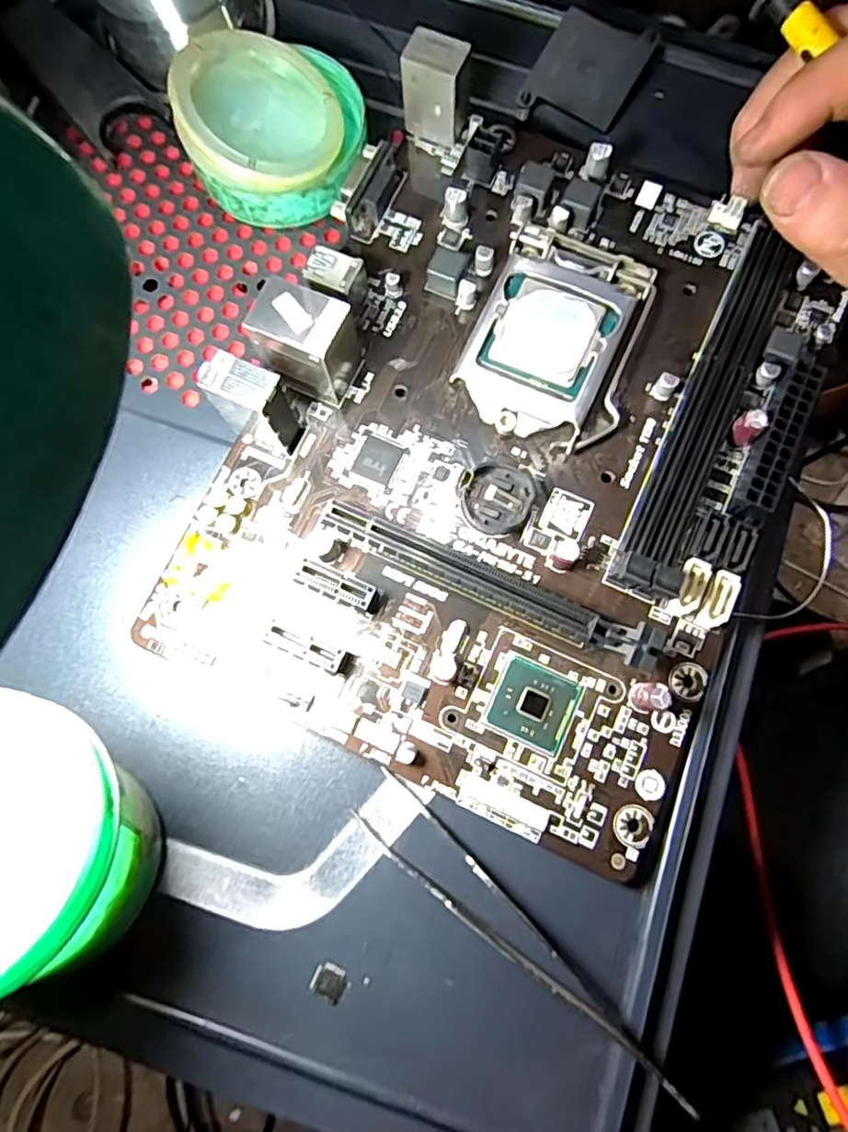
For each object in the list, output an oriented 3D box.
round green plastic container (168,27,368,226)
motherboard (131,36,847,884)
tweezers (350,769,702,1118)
[{"bbox_3d":[-0.052,-0.157,0.221,0.060,0.033,0.065,0,79,-1],"label":"round green plastic container"},{"bbox_3d":[0.027,-0.045,0.198,0.168,0.029,0.219,24,80,3],"label":"motherboard"},{"bbox_3d":[0.026,0.101,0.174,0.110,0.016,0.016,40,81,6],"label":"tweezers"}]

